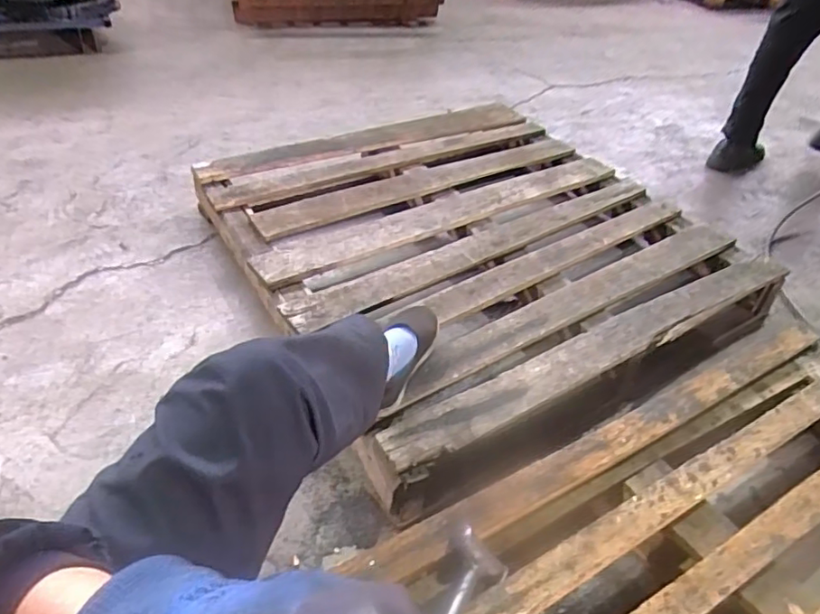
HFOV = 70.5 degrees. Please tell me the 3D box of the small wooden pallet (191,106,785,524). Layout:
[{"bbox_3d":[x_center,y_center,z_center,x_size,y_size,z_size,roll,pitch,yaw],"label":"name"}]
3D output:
[{"bbox_3d":[0.101,-0.165,1.329,0.953,0.151,1.026,-22,46,-26],"label":"small wooden pallet"}]

